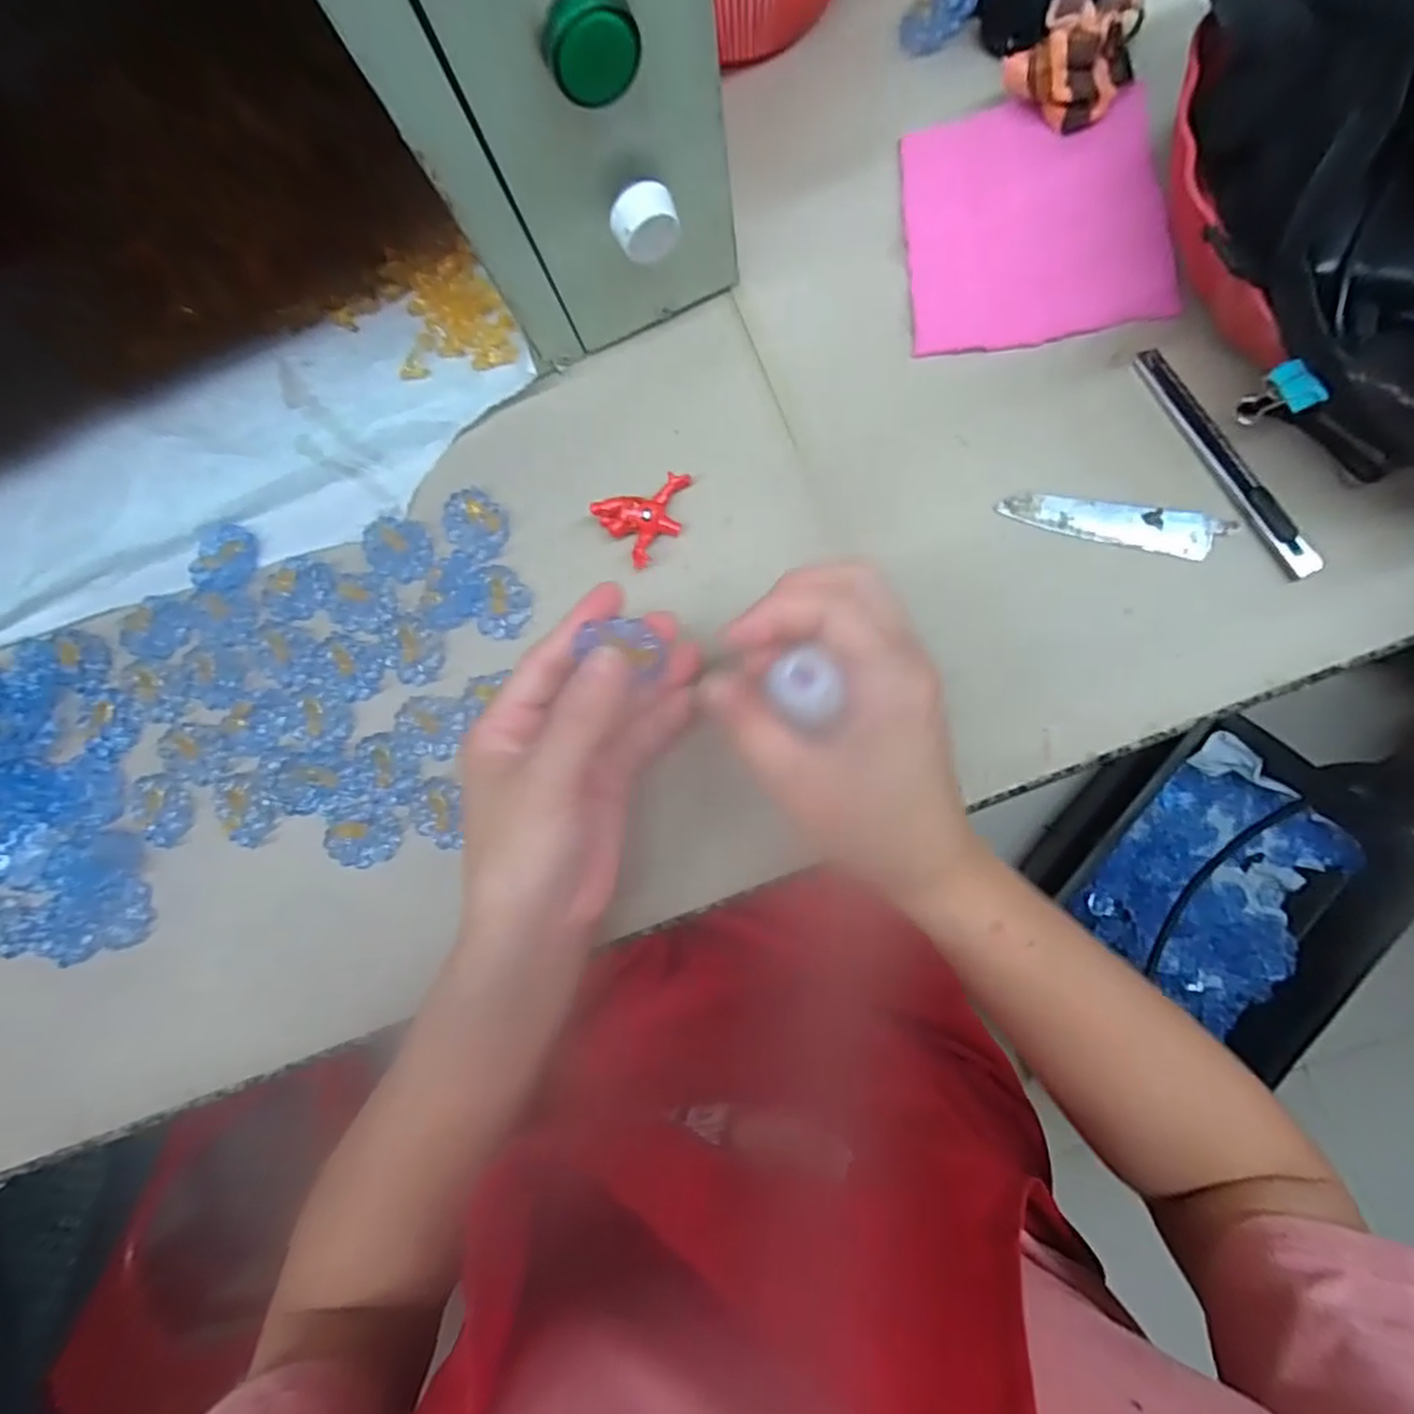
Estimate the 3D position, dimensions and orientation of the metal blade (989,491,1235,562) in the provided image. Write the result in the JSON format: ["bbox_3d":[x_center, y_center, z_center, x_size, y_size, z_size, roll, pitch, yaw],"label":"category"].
[{"bbox_3d":[0.190,-0.087,0.313,0.099,0.004,0.021,15,90,8],"label":"metal blade"}]

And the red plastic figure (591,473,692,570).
[{"bbox_3d":[-0.027,-0.096,0.327,0.047,0.014,0.036,-39,84,2],"label":"red plastic figure"}]

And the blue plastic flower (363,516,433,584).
[{"bbox_3d":[-0.158,-0.081,0.342,0.036,0.005,0.031,24,89,6],"label":"blue plastic flower"}]

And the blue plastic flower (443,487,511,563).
[{"bbox_3d":[-0.116,-0.093,0.340,0.036,0.009,0.029,35,91,6],"label":"blue plastic flower"}]

